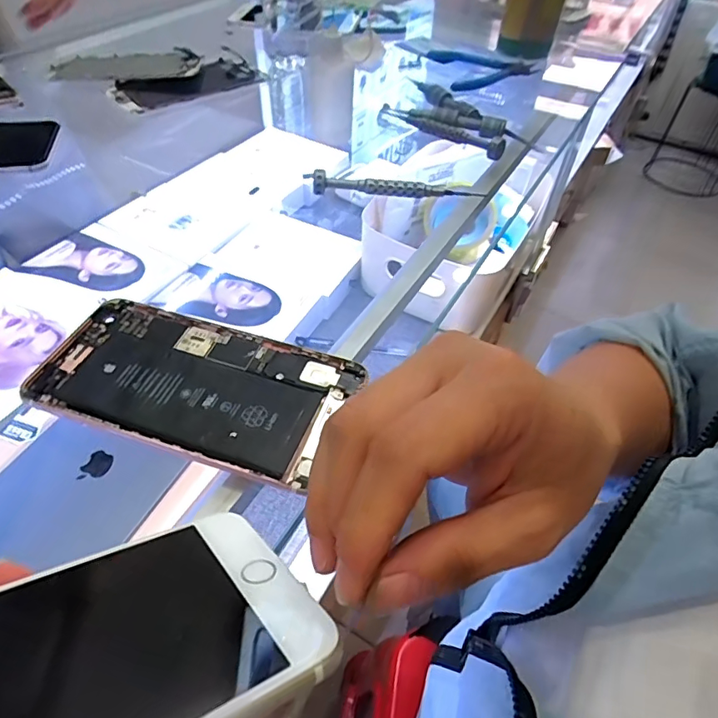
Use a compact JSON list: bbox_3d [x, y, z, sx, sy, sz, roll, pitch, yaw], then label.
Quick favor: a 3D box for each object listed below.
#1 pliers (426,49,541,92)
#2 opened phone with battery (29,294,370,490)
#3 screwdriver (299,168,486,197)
[{"bbox_3d":[0.151,-0.333,0.567,0.120,0.015,0.108,-7,49,-9],"label":"pliers"},{"bbox_3d":[-0.083,0.011,0.247,0.150,0.007,0.077,15,49,10],"label":"opened phone with battery"},{"bbox_3d":[0.028,-0.129,0.368,0.130,0.016,0.010,-1,49,-4],"label":"screwdriver"}]

